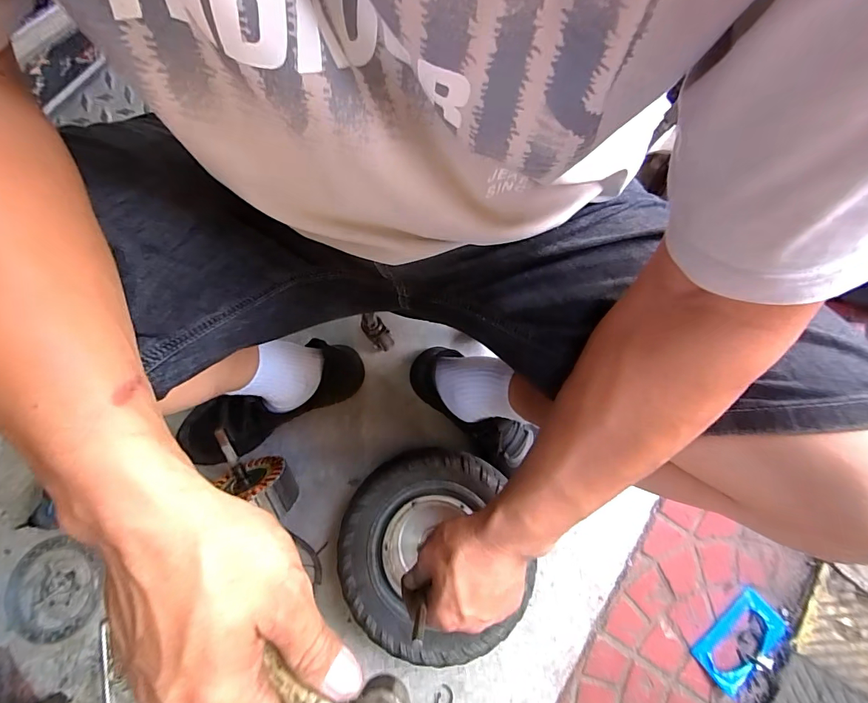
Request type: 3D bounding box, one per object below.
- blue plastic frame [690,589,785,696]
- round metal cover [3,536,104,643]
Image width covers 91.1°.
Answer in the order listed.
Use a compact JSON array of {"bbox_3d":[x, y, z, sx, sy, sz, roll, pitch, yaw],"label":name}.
[{"bbox_3d":[0.438,0.413,0.606,0.132,0.007,0.085,-41,78,-10],"label":"blue plastic frame"},{"bbox_3d":[-0.541,0.337,0.600,0.130,0.010,0.133,0,75,1],"label":"round metal cover"}]

